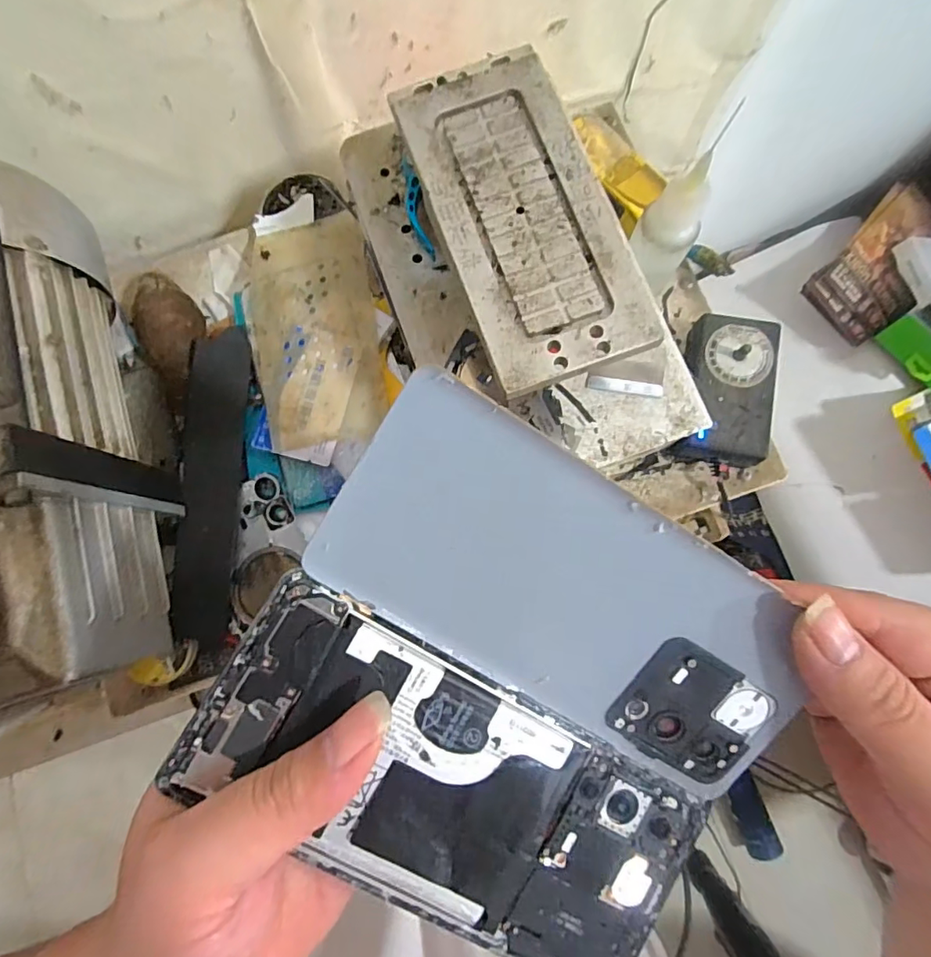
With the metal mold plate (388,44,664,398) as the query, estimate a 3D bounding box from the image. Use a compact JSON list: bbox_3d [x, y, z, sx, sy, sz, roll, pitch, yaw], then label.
[{"bbox_3d":[0.025,-0.124,0.243,0.075,0.006,0.164,-20,79,-3],"label":"metal mold plate"}]

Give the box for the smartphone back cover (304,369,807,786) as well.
[{"bbox_3d":[0.034,0.039,0.161,0.157,0.006,0.073,32,102,-9],"label":"smartphone back cover"}]

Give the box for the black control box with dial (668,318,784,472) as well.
[{"bbox_3d":[0.164,-0.055,0.338,0.053,0.033,0.089,9,79,3],"label":"black control box with dial"}]

